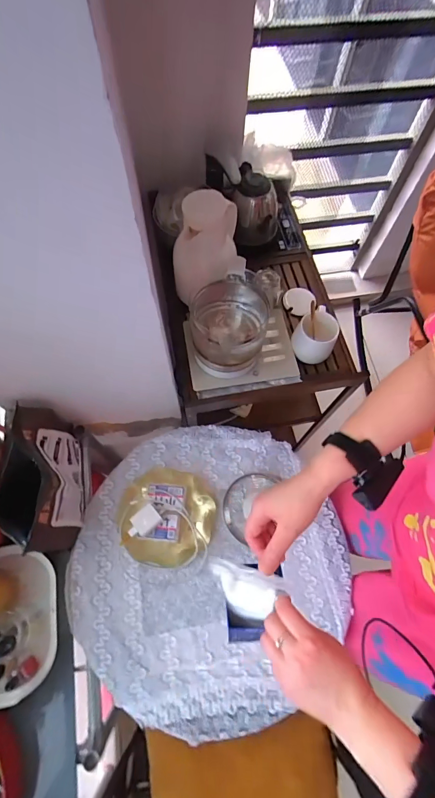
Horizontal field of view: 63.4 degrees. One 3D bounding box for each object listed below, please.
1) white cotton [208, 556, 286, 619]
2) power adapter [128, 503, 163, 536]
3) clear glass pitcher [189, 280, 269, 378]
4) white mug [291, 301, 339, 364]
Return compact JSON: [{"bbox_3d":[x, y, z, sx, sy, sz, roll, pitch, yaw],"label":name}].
[{"bbox_3d":[0.032,0.235,0.434,0.093,0.035,0.053,16,68,6],"label":"white cotton"},{"bbox_3d":[-0.149,0.249,0.714,0.065,0.025,0.045,-34,72,-14],"label":"power adapter"},{"bbox_3d":[0.023,-0.152,0.712,0.151,0.154,0.150,3,67,0],"label":"clear glass pitcher"},{"bbox_3d":[0.217,-0.143,0.780,0.085,0.094,0.101,25,69,9],"label":"white mug"}]

